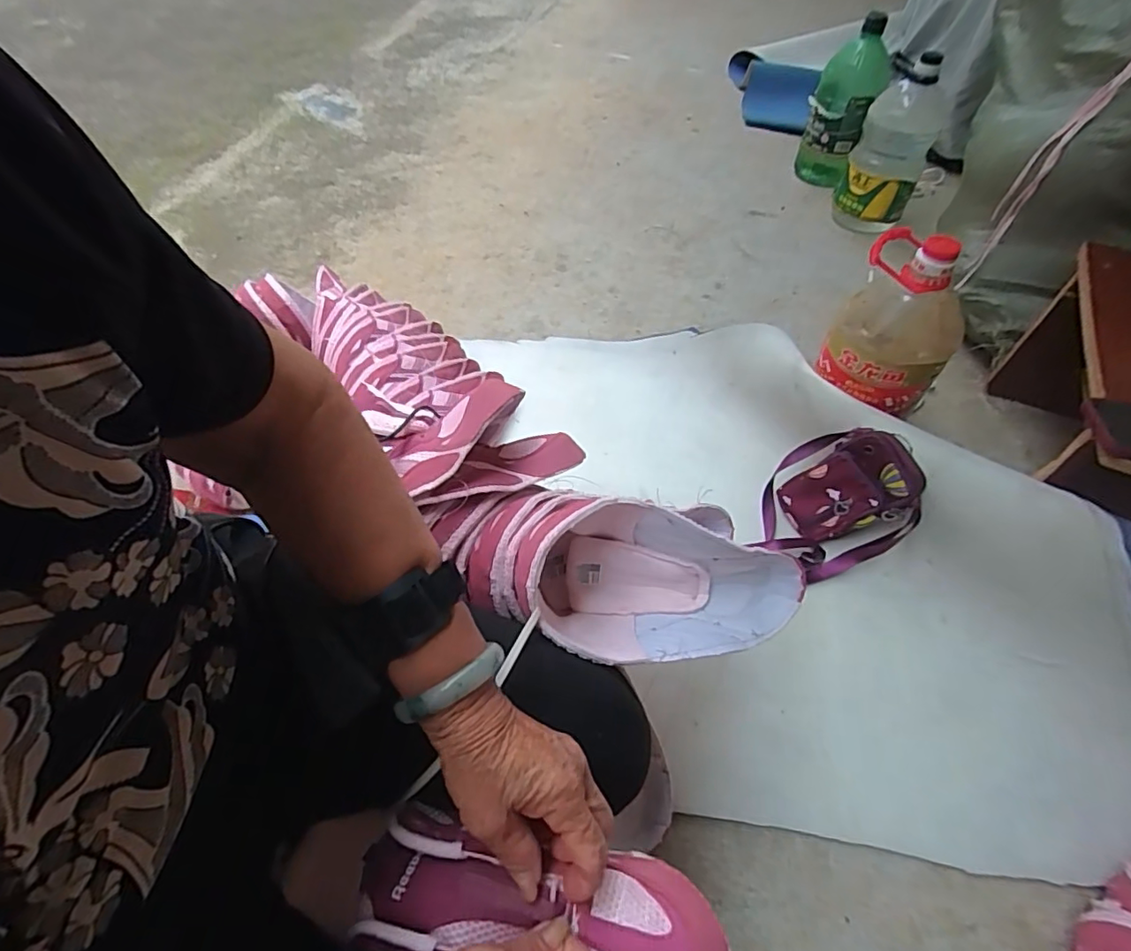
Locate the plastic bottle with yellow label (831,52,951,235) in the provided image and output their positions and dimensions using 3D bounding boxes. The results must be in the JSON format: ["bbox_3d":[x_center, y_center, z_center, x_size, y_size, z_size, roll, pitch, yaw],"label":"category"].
[{"bbox_3d":[0.754,-0.755,1.272,0.161,0.311,0.192,23,57,13],"label":"plastic bottle with yellow label"}]

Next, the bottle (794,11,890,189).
[{"bbox_3d":[0.684,-0.911,1.375,0.148,0.309,0.140,23,57,13],"label":"bottle"}]

